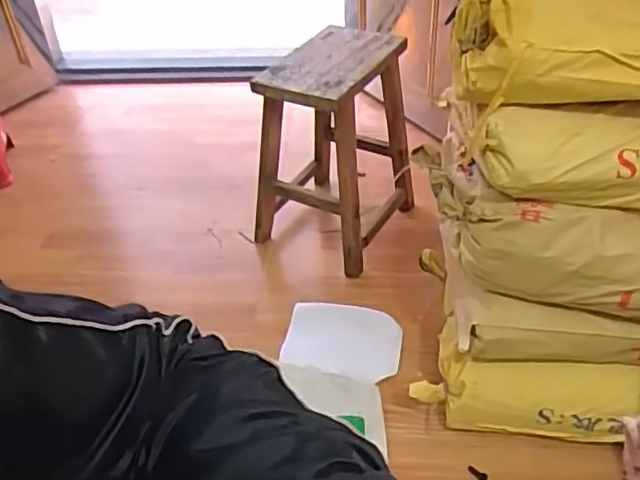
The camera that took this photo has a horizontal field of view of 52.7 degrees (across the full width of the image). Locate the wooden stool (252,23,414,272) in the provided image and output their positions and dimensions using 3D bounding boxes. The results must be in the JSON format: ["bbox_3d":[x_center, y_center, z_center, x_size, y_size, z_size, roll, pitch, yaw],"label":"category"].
[{"bbox_3d":[0.030,-0.243,1.692,0.350,0.508,0.379,21,44,27],"label":"wooden stool"}]

